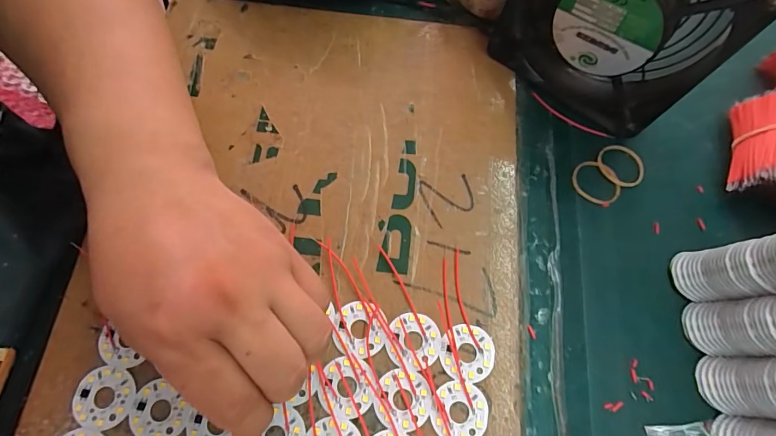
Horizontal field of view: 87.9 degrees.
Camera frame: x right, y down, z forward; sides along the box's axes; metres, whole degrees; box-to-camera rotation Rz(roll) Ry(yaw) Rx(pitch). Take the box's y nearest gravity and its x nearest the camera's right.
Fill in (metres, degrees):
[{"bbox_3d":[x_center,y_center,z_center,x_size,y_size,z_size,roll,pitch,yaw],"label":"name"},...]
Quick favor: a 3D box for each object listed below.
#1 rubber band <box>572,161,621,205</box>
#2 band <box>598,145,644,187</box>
[{"bbox_3d":[0.139,-0.024,0.268,0.029,0.004,0.032,-40,77,-15],"label":"rubber band"},{"bbox_3d":[0.158,-0.036,0.272,0.031,0.004,0.030,1,70,-3],"label":"band"}]

